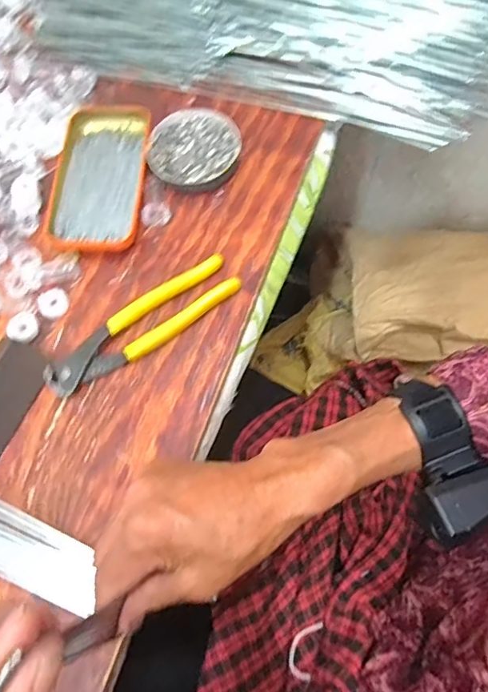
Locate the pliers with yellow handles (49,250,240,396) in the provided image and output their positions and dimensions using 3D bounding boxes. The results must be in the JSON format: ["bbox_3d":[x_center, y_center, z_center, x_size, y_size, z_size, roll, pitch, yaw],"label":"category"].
[{"bbox_3d":[-0.080,-0.016,0.403,0.164,0.014,0.040,-36,76,-10],"label":"pliers with yellow handles"}]

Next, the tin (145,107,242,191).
[{"bbox_3d":[-0.045,-0.178,0.456,0.078,0.014,0.083,0,73,0],"label":"tin"}]

